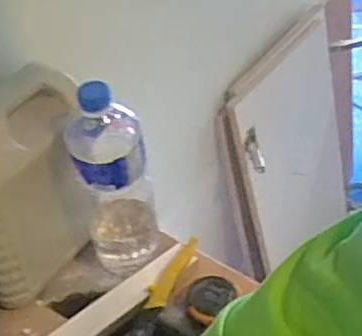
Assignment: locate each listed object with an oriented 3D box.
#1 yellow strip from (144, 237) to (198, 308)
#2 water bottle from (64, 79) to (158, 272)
[{"bbox_3d":[-0.011,0.119,0.728,0.024,0.018,0.100,16,51,18],"label":"yellow strip"},{"bbox_3d":[-0.072,0.012,0.691,0.078,0.256,0.084,-11,48,-6],"label":"water bottle"}]

